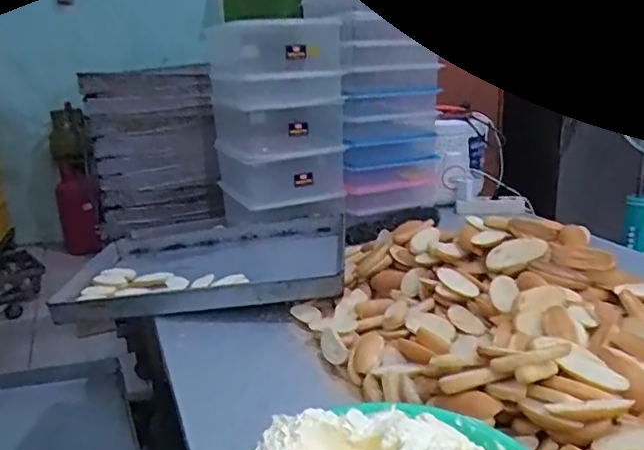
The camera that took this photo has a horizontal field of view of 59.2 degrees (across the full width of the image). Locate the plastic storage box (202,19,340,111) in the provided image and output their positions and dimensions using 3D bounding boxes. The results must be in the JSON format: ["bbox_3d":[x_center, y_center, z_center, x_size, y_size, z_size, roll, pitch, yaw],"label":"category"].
[{"bbox_3d":[-0.139,-0.443,1.536,0.313,0.212,0.417,-6,17,-12],"label":"plastic storage box"}]

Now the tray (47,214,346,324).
[{"bbox_3d":[-0.255,0.082,1.280,0.622,0.052,0.402,-4,17,-4],"label":"tray"}]

